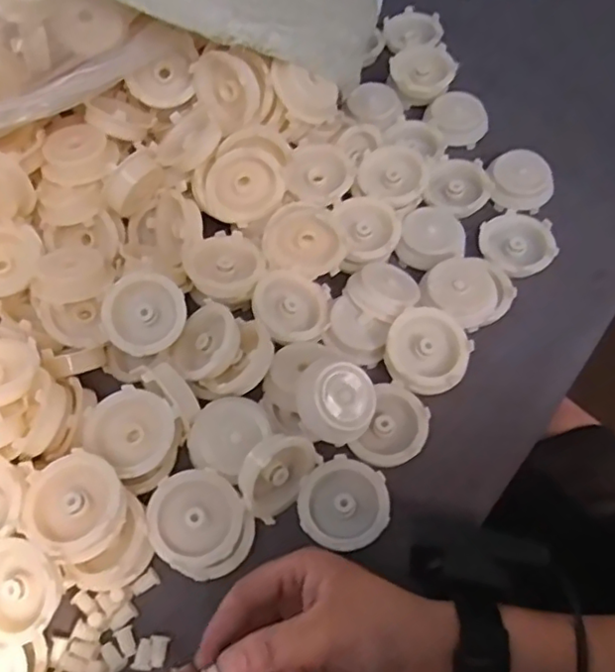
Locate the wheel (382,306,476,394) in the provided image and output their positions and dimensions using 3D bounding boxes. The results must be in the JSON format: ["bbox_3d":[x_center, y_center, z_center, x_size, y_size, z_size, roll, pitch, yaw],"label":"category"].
[{"bbox_3d":[0.079,0.007,0.408,0.055,0.017,0.055,-1,62,2],"label":"wheel"}]

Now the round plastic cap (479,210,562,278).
[{"bbox_3d":[0.156,-0.068,0.465,0.056,0.016,0.054,-1,62,2],"label":"round plastic cap"}]

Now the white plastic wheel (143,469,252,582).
[{"bbox_3d":[-0.062,0.110,0.363,0.053,0.022,0.059,-35,68,-15],"label":"white plastic wheel"}]

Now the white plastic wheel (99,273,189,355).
[{"bbox_3d":[-0.106,-0.015,0.406,0.051,0.009,0.053,-2,96,-16],"label":"white plastic wheel"}]

